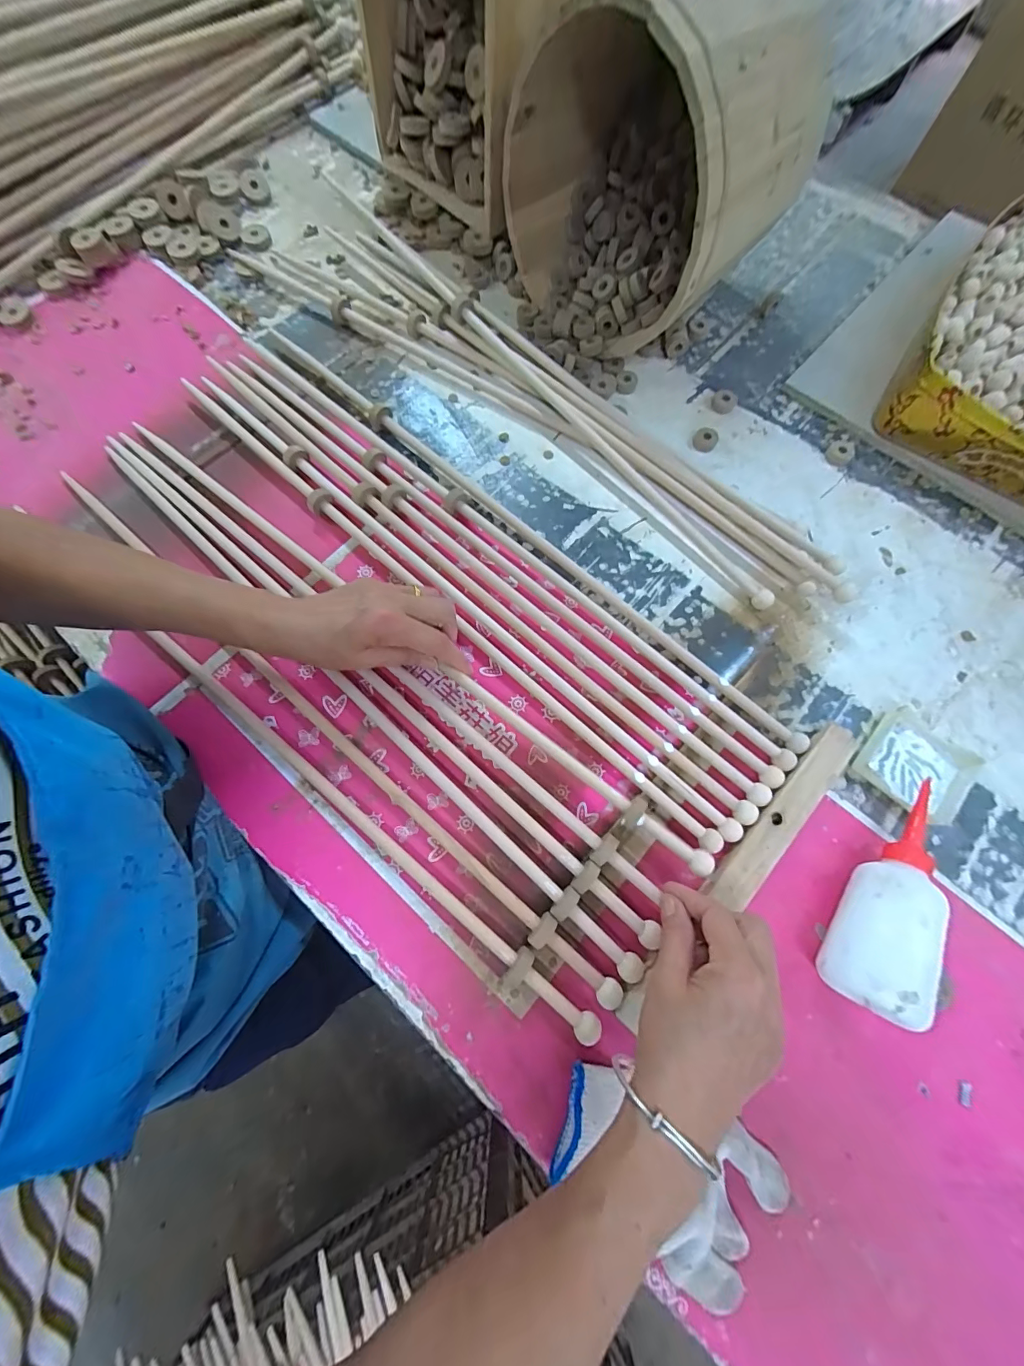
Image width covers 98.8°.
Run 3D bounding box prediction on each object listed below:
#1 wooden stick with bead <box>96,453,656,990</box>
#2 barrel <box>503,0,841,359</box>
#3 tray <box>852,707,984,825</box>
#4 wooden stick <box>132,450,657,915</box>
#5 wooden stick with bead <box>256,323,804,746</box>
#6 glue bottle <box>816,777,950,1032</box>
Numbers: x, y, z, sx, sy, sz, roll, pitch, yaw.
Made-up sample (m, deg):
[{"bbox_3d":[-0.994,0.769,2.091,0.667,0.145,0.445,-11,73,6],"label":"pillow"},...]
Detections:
[{"bbox_3d":[-0.156,-0.010,0.396,0.689,0.017,0.018,43,78,11],"label":"wooden stick with bead"},{"bbox_3d":[0.127,-0.483,0.423,0.228,0.223,0.193,40,78,10],"label":"barrel"},{"bbox_3d":[0.350,0.070,0.378,0.081,0.014,0.079,42,78,11],"label":"tray"},{"bbox_3d":[-0.141,-0.036,0.404,0.653,0.023,0.014,39,78,10],"label":"wooden stick"},{"bbox_3d":[-0.007,-0.164,0.443,0.688,0.016,0.023,41,78,11],"label":"wooden stick with bead"},{"bbox_3d":[0.287,0.150,0.330,0.053,0.062,0.180,30,76,8],"label":"glue bottle"}]

